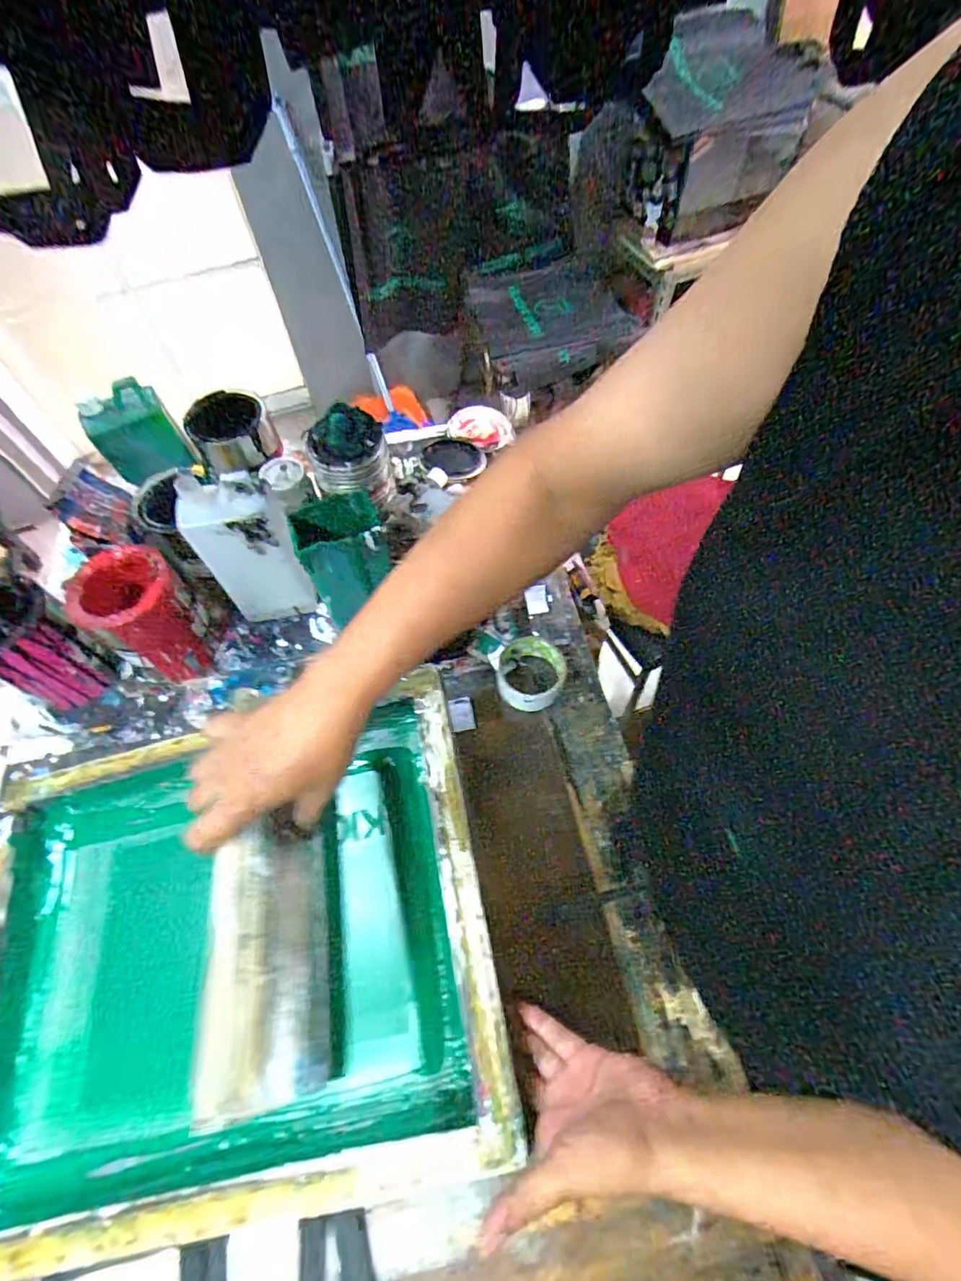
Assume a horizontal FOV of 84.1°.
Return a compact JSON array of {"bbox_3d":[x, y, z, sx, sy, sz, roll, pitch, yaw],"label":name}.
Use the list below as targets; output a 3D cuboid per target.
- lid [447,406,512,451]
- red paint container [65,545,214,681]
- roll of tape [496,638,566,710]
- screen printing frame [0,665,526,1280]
[{"bbox_3d":[0.004,-0.355,0.900,0.105,0.020,0.087,-16,74,-14],"label":"lid"},{"bbox_3d":[-0.396,-0.028,0.642,0.104,0.144,0.112,-14,62,-5],"label":"red paint container"},{"bbox_3d":[0.064,0.041,0.678,0.084,0.044,0.089,-1,61,2],"label":"roll of tape"},{"bbox_3d":[-0.238,0.277,0.507,0.495,0.062,0.395,-15,59,4],"label":"screen printing frame"}]

